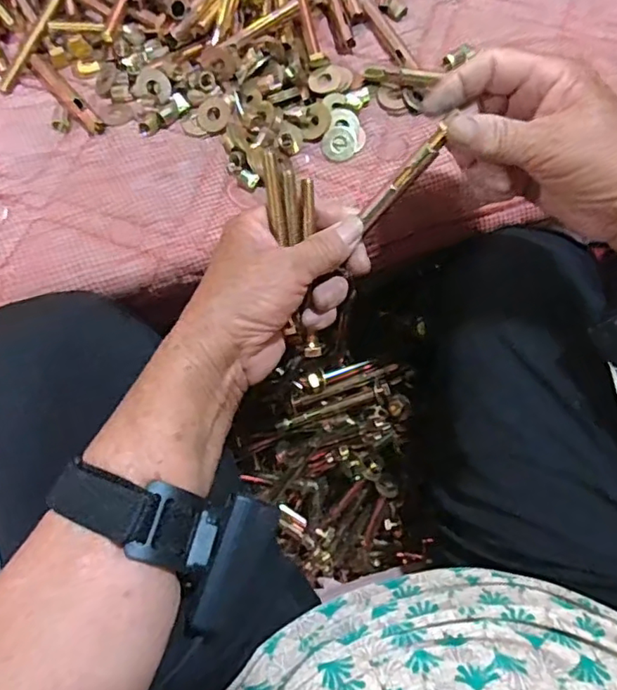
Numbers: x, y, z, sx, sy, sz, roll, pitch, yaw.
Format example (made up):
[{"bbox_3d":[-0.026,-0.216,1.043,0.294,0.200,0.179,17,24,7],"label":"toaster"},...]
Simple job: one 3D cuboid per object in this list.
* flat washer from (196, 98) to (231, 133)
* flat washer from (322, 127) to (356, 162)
[{"bbox_3d":[-0.069,-0.167,0.405,0.025,0.004,0.026,0,85,2],"label":"flat washer"},{"bbox_3d":[0.022,-0.145,0.402,0.024,0.004,0.024,0,91,-2],"label":"flat washer"}]

